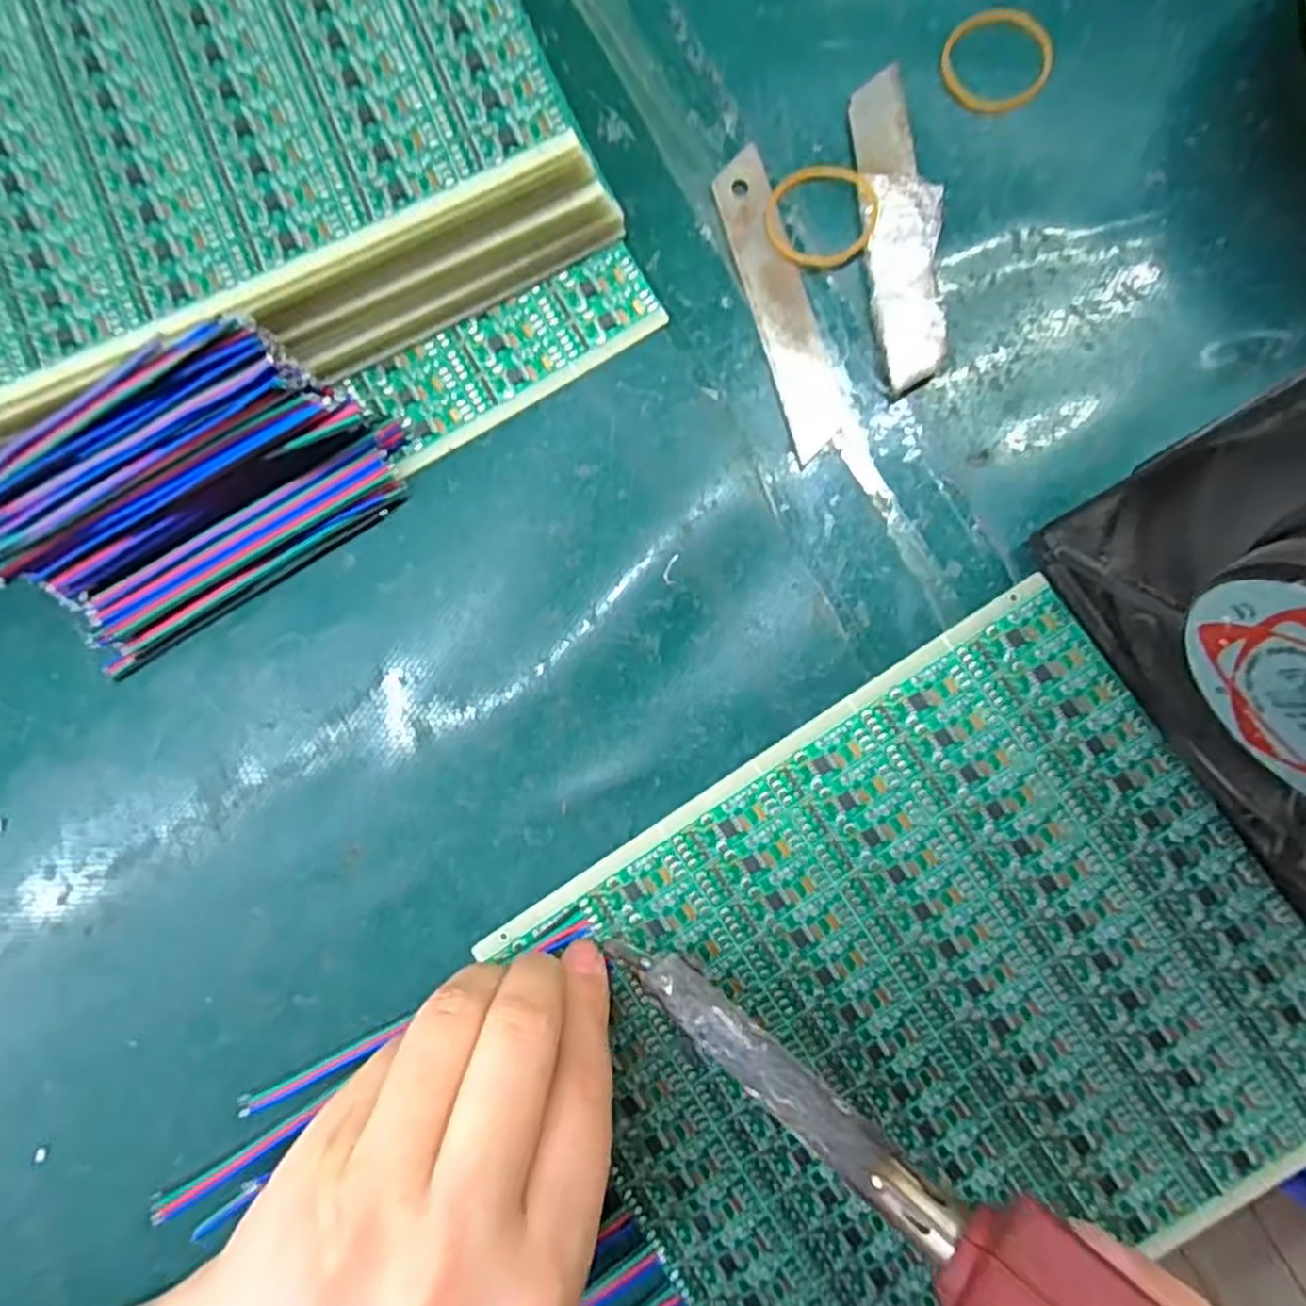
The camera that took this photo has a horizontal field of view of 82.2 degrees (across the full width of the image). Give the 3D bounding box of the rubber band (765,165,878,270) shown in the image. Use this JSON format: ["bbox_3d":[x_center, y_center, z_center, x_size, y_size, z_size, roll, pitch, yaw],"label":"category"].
[{"bbox_3d":[0.051,-0.134,0.228,0.032,0.005,0.032,7,86,3],"label":"rubber band"}]

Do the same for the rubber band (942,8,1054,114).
[{"bbox_3d":[0.106,-0.182,0.229,0.032,0.004,0.032,0,86,3],"label":"rubber band"}]

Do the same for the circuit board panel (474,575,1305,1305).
[{"bbox_3d":[0.075,0.098,0.206,0.191,0.004,0.162,-34,83,1],"label":"circuit board panel"}]

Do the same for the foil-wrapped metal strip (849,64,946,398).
[{"bbox_3d":[0.074,-0.128,0.224,0.021,0.009,0.099,-4,86,3],"label":"foil-wrapped metal strip"}]

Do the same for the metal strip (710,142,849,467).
[{"bbox_3d":[0.039,-0.107,0.226,0.019,0.004,0.096,-16,85,2],"label":"metal strip"}]

